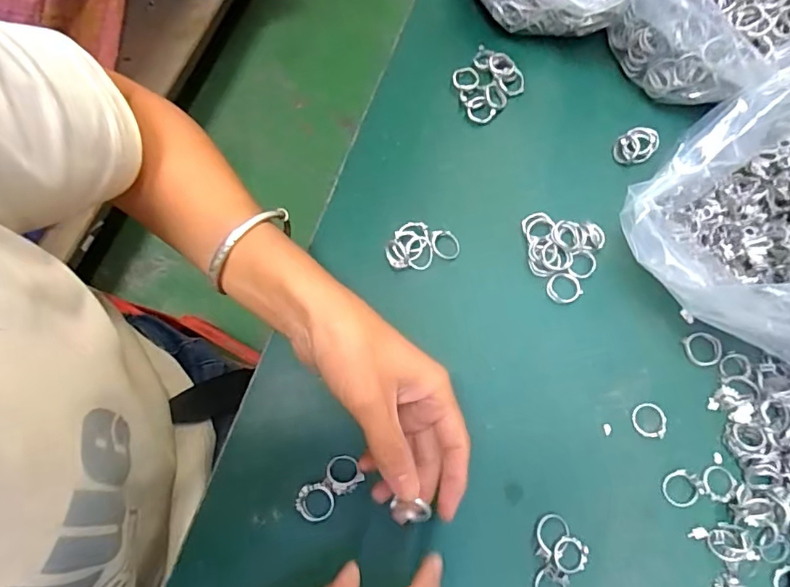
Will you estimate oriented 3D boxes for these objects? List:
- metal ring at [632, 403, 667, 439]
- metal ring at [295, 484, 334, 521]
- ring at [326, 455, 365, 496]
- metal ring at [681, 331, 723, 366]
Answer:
[{"bbox_3d":[0.164,0.081,0.339,0.021,0.005,0.022,0,73,1],"label":"metal ring"},{"bbox_3d":[-0.048,0.127,0.321,0.022,0.007,0.022,0,73,1],"label":"metal ring"},{"bbox_3d":[-0.031,0.111,0.325,0.021,0.009,0.022,0,73,1],"label":"ring"},{"bbox_3d":[0.207,0.037,0.354,0.022,0.007,0.023,0,73,1],"label":"metal ring"}]

